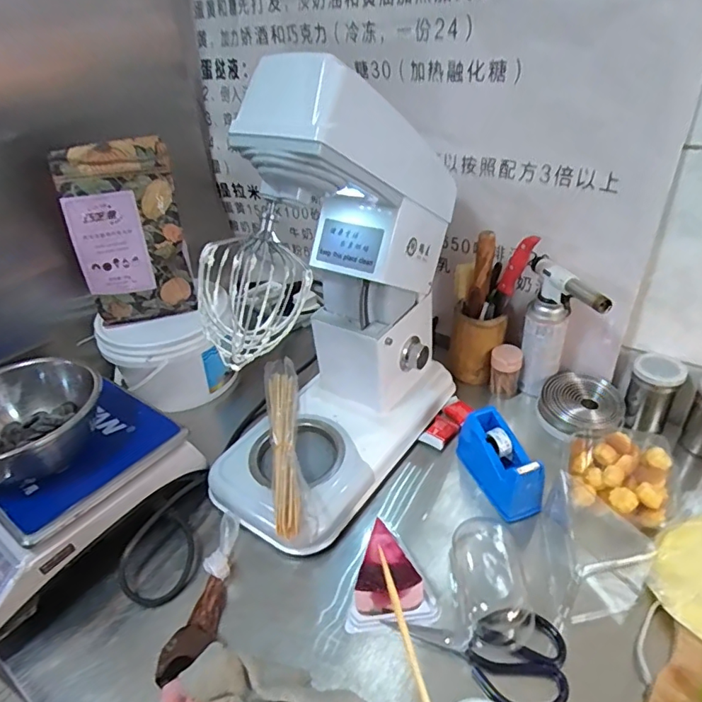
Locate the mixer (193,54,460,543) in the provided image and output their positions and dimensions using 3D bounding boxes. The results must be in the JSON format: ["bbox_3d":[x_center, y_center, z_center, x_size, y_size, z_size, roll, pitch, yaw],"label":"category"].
[{"bbox_3d":[-0.022,-0.077,0.685,0.215,0.498,0.457,21,43,32],"label":"mixer"}]

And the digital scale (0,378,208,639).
[{"bbox_3d":[-0.446,0.164,0.705,0.312,0.094,0.322,20,43,31],"label":"digital scale"}]

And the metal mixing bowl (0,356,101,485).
[{"bbox_3d":[-0.426,0.095,0.668,0.193,0.081,0.183,-4,36,3],"label":"metal mixing bowl"}]

